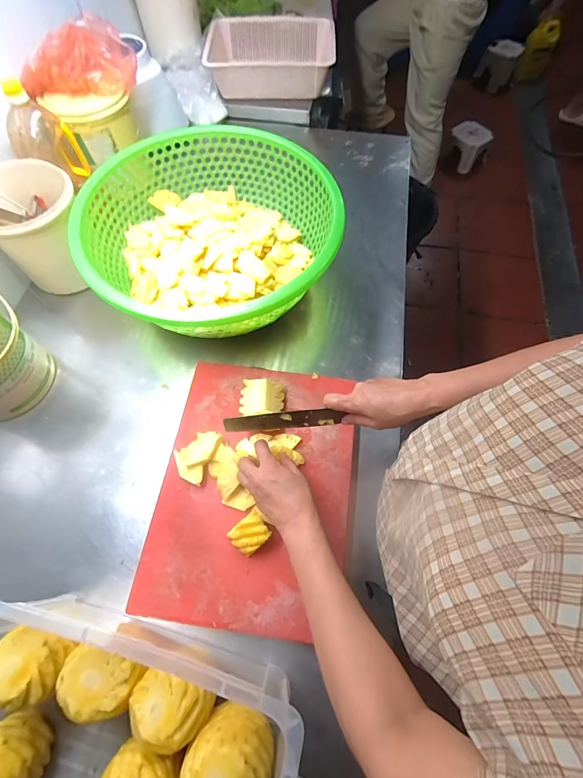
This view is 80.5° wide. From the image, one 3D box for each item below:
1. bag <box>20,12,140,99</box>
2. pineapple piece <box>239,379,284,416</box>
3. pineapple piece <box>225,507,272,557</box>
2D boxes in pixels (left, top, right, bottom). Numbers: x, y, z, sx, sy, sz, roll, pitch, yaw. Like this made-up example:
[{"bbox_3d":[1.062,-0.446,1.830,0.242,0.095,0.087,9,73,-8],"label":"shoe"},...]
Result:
[{"bbox_3d":[-0.418,-0.637,0.667,0.207,0.080,0.095,-5,66,-1],"label":"bag"},{"bbox_3d":[-0.051,0.019,0.598,0.071,0.039,0.062,0,66,1],"label":"pineapple piece"},{"bbox_3d":[-0.059,0.213,0.507,0.055,0.042,0.045,-41,71,-16],"label":"pineapple piece"}]

